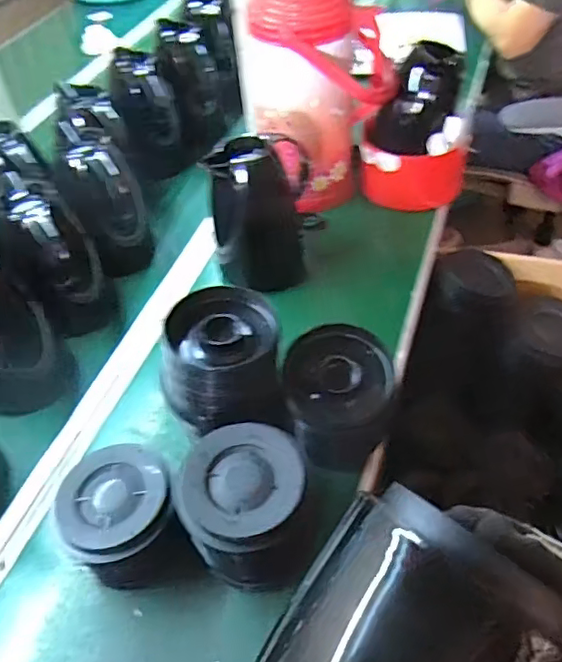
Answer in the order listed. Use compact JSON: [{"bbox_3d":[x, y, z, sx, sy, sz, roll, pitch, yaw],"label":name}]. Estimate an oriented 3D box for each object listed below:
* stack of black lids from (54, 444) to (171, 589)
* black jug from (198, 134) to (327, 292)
[{"bbox_3d":[-0.158,0.190,0.602,0.118,0.090,0.123,-11,47,-3],"label":"stack of black lids"},{"bbox_3d":[-0.024,-0.174,0.843,0.152,0.194,0.128,-5,47,2],"label":"black jug"}]

